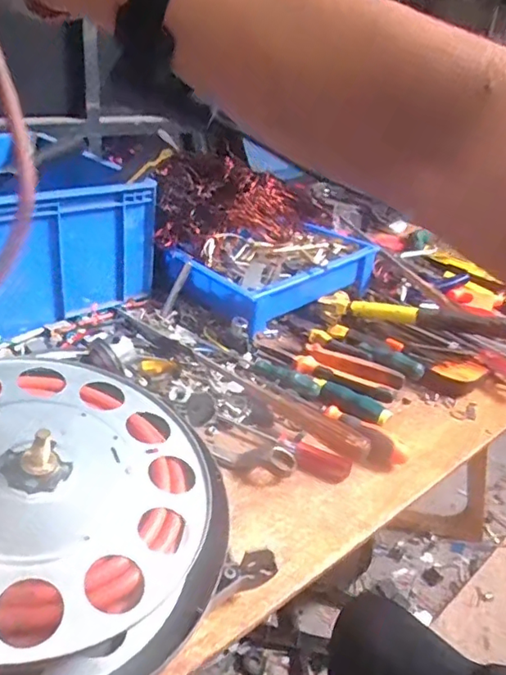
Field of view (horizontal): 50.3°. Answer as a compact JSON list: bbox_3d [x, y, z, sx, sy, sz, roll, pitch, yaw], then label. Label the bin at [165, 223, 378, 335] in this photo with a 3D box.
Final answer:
[{"bbox_3d":[0.041,-0.104,0.879,0.174,0.079,0.332,30,36,35],"label":"bin"}]

